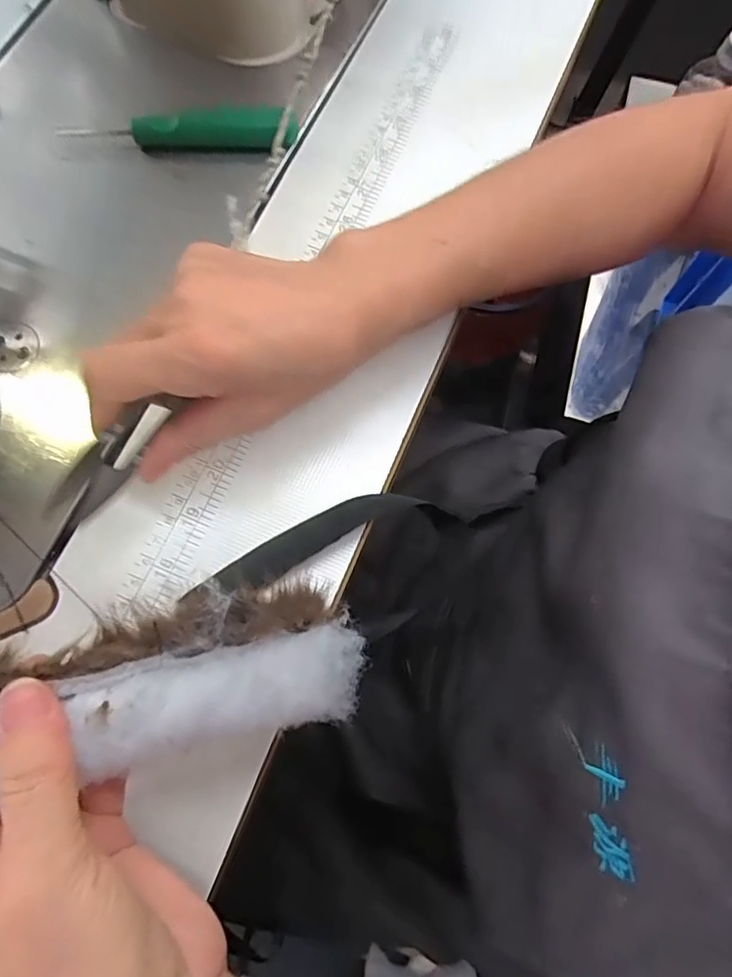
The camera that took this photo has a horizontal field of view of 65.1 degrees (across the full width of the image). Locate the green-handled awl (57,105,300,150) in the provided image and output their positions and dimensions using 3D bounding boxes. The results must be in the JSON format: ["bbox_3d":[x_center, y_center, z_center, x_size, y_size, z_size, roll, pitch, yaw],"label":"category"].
[{"bbox_3d":[-0.101,-0.194,0.310,0.125,0.022,0.012,4,74,-2],"label":"green-handled awl"}]

